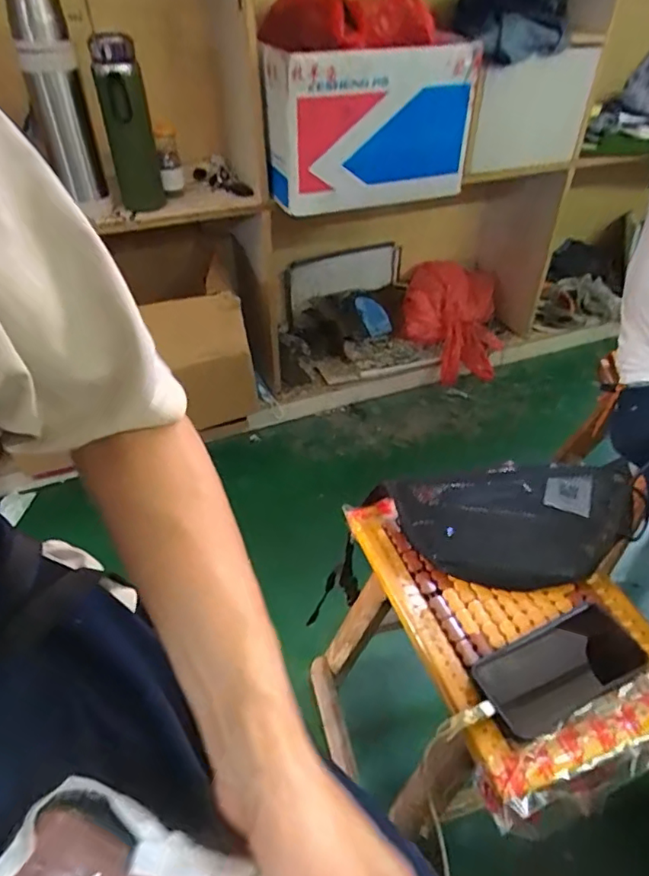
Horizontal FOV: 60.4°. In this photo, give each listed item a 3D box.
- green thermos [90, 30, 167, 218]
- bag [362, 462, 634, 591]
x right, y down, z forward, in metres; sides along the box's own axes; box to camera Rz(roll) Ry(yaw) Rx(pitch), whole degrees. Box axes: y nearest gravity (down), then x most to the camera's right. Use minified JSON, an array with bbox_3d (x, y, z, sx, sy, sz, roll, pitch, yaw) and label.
[{"bbox_3d":[-0.354,-0.552,1.011,0.082,0.282,0.092,-11,43,-12],"label":"green thermos"},{"bbox_3d":[0.232,0.093,0.663,0.295,0.057,0.172,-8,43,-9],"label":"bag"}]

